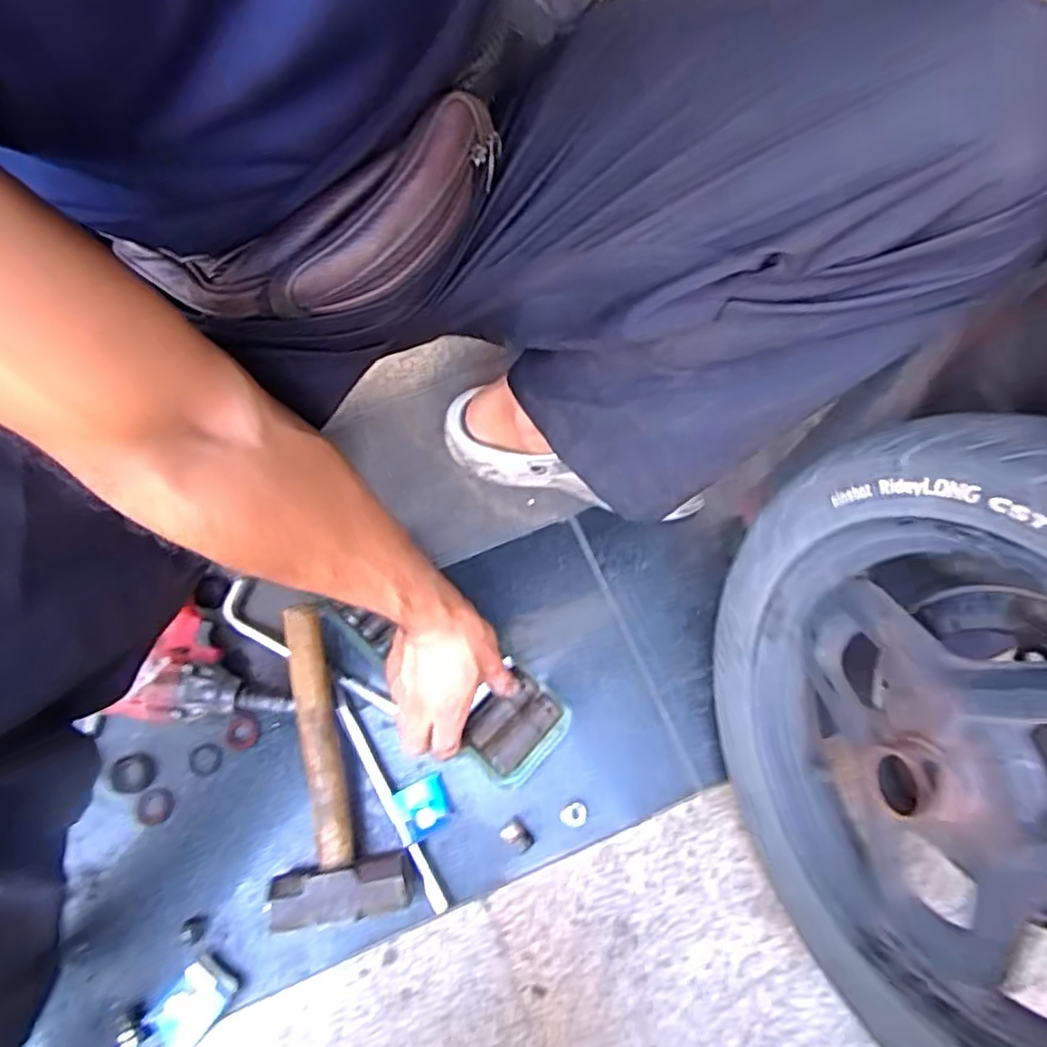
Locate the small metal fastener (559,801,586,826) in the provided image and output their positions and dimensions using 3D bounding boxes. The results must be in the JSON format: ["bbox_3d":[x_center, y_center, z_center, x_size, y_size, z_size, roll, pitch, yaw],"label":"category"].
[{"bbox_3d":[0.046,0.270,0.603,0.025,0.009,0.021,-17,73,-6],"label":"small metal fastener"}]

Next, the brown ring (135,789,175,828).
[{"bbox_3d":[-0.344,0.266,0.610,0.033,0.008,0.032,0,72,-1],"label":"brown ring"}]

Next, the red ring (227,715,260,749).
[{"bbox_3d":[-0.269,0.200,0.622,0.025,0.012,0.029,-2,72,-1],"label":"red ring"}]

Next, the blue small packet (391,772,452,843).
[{"bbox_3d":[-0.091,0.258,0.591,0.044,0.011,0.045,-13,68,-33],"label":"blue small packet"}]

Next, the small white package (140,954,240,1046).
[{"bbox_3d":[-0.277,0.403,0.543,0.047,0.021,0.069,39,76,11],"label":"small white package"}]

